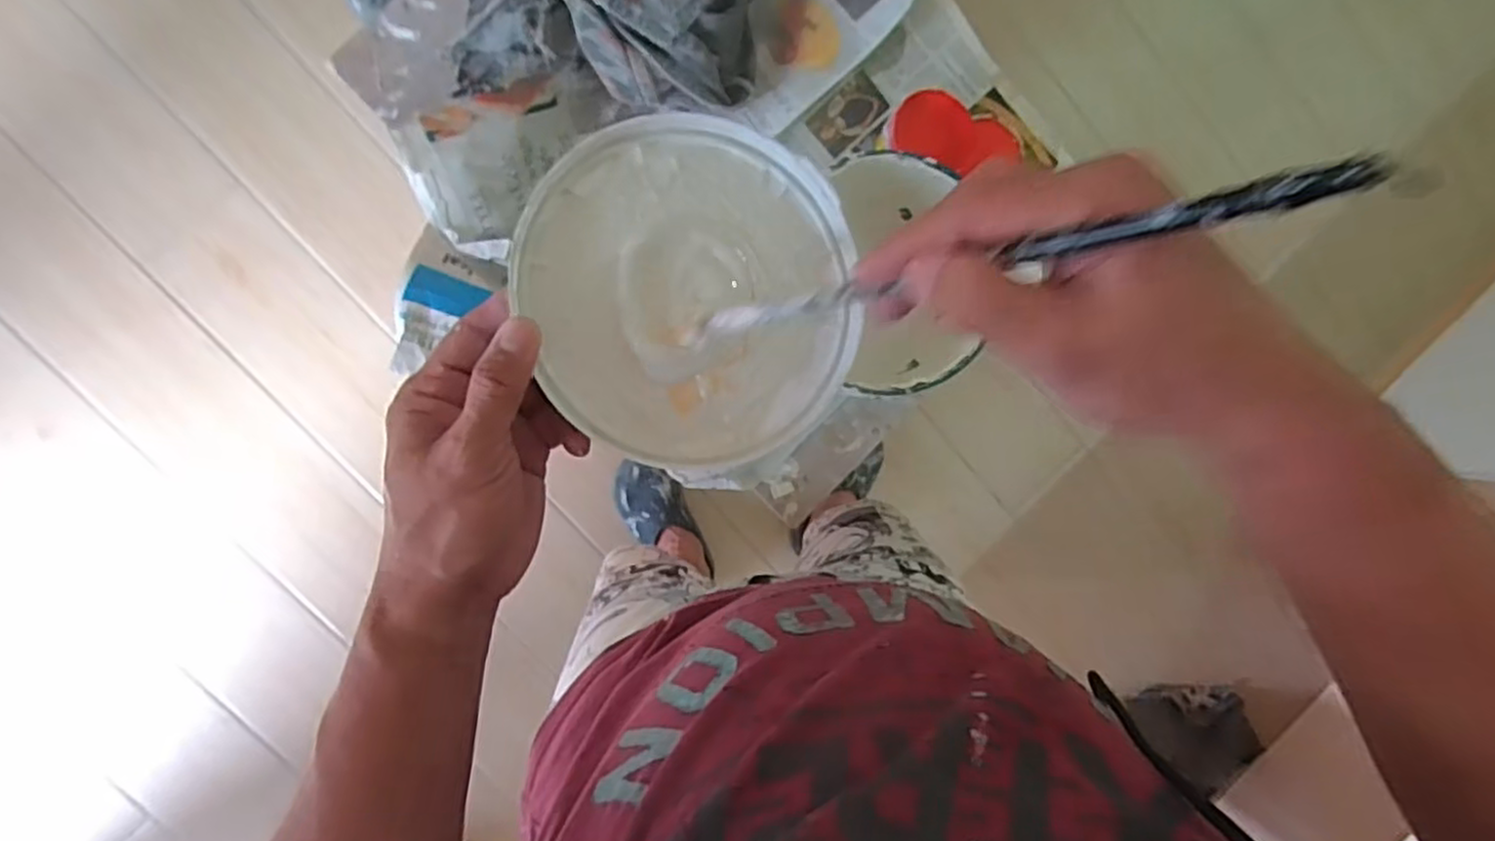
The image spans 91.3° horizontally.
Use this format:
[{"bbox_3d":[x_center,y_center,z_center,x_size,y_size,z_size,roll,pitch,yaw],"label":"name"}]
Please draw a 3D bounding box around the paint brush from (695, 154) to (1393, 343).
[{"bbox_3d":[0.066,-0.052,0.267,0.009,0.252,0.010,-14,96,-44],"label":"paint brush"}]

